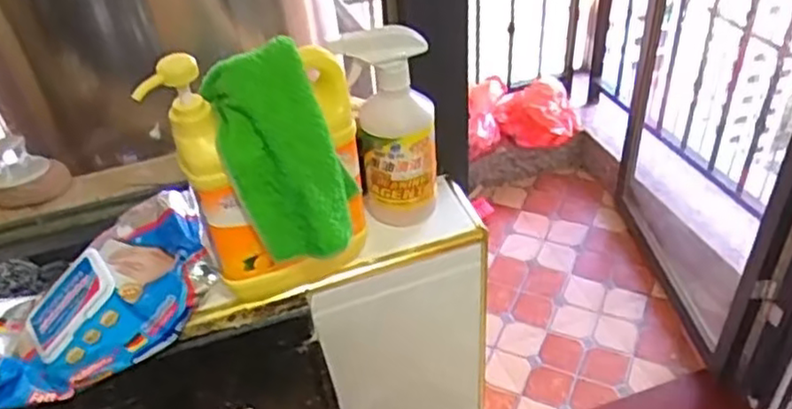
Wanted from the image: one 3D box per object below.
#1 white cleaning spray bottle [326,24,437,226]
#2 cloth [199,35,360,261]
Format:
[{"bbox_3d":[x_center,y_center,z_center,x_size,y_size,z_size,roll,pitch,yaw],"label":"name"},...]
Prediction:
[{"bbox_3d":[-0.006,-0.072,0.697,0.085,0.203,0.056,-1,40,5],"label":"white cleaning spray bottle"},{"bbox_3d":[-0.092,-0.041,0.575,0.094,0.175,0.059,-25,19,-23],"label":"cloth"}]

